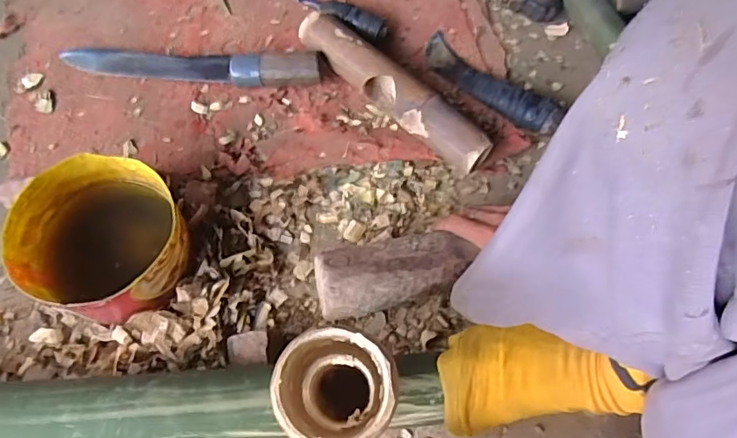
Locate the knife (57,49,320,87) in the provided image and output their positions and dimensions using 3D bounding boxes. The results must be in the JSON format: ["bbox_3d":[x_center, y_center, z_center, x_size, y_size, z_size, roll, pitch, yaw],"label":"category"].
[{"bbox_3d":[-0.221,-0.200,0.661,0.322,0.040,0.048,6,68,0],"label":"knife"}]

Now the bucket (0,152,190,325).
[{"bbox_3d":[-0.261,0.020,0.534,0.157,0.081,0.149,1,68,-2],"label":"bucket"}]

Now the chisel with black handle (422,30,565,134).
[{"bbox_3d":[0.153,-0.174,0.671,0.199,0.034,0.043,42,72,14],"label":"chisel with black handle"}]

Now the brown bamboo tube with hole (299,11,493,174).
[{"bbox_3d":[0.031,-0.157,0.651,0.277,0.049,0.049,41,72,13],"label":"brown bamboo tube with hole"}]

